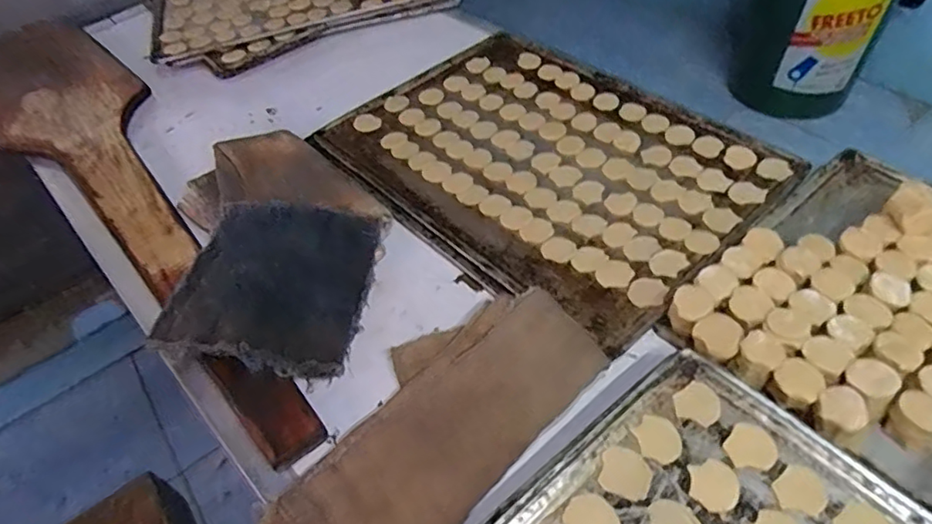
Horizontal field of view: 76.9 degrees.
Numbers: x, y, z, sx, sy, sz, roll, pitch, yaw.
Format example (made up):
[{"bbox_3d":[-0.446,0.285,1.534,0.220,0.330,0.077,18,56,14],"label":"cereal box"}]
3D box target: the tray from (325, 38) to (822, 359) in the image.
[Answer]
[{"bbox_3d":[0.084,-0.121,0.656,0.329,0.031,0.441,-37,55,-24],"label":"tray"}]

